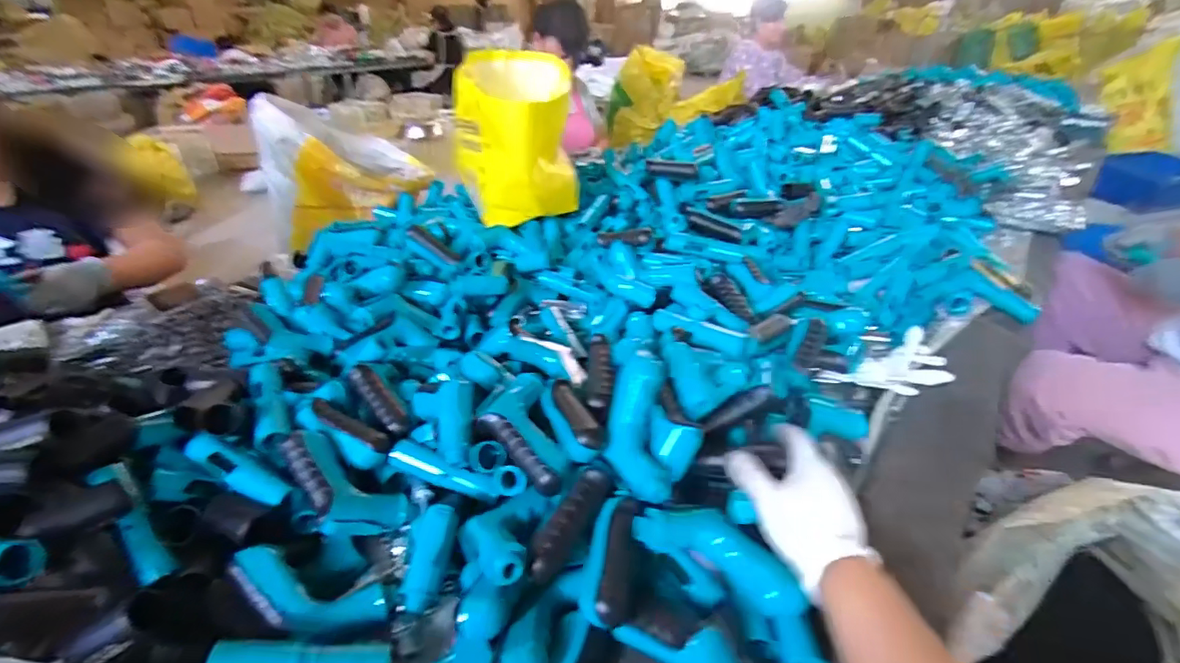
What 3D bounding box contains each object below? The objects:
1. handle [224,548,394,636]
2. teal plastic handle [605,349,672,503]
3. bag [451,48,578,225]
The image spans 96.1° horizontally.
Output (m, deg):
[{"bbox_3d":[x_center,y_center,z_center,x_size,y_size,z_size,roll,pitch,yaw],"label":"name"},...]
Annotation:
[{"bbox_3d":[-0.234,0.218,0.438,0.128,0.027,0.049,24,31,-8],"label":"handle"},{"bbox_3d":[0.046,0.086,0.516,0.055,0.034,0.151,1,66,2],"label":"teal plastic handle"},{"bbox_3d":[-0.142,-0.365,1.001,0.223,0.254,0.246,-3,32,-3],"label":"bag"}]

